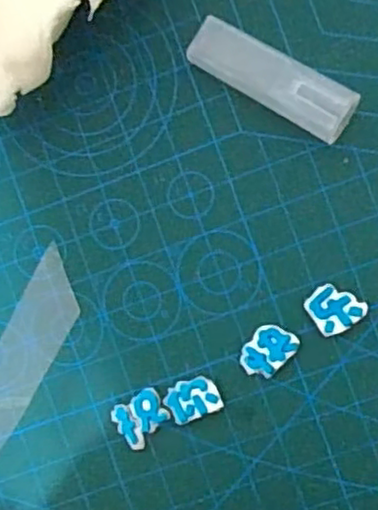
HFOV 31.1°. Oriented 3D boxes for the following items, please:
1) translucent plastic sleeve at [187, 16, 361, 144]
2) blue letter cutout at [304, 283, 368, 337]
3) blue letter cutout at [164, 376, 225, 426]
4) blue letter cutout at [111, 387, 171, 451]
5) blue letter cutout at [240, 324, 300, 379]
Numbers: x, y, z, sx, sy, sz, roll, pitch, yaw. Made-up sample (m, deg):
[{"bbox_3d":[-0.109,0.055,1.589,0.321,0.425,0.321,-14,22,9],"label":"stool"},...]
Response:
[{"bbox_3d":[0.019,-0.041,0.158,0.040,0.011,0.013,32,93,7],"label":"translucent plastic sleeve"},{"bbox_3d":[0.034,0.012,0.158,0.012,0.004,0.011,-35,85,6],"label":"blue letter cutout"},{"bbox_3d":[0.001,0.035,0.162,0.013,0.004,0.009,-24,86,6],"label":"blue letter cutout"},{"bbox_3d":[-0.012,0.039,0.164,0.013,0.004,0.011,-36,85,6],"label":"blue letter cutout"},{"bbox_3d":[0.019,0.023,0.160,0.009,0.004,0.014,42,94,6],"label":"blue letter cutout"}]

